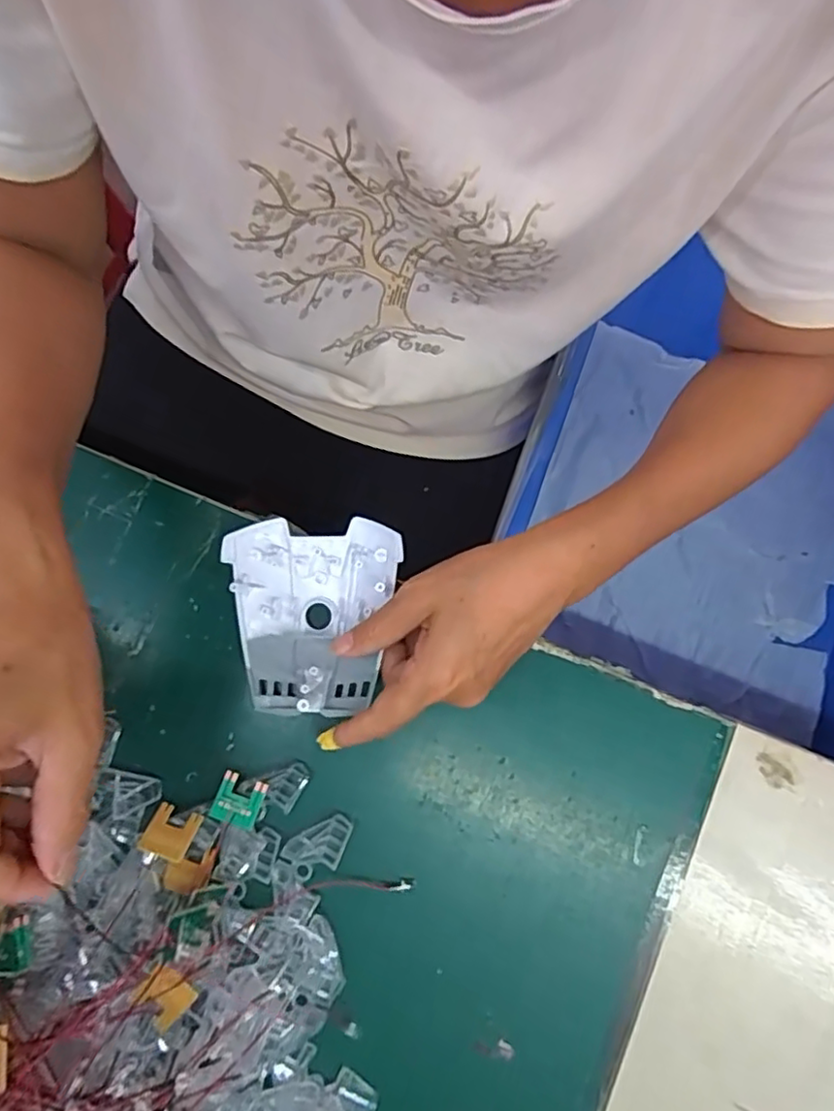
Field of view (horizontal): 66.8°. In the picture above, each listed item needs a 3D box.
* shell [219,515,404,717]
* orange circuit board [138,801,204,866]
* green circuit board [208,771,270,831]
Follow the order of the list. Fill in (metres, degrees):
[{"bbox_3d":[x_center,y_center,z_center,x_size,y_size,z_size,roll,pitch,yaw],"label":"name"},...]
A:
[{"bbox_3d":[-0.061,0.034,0.362,0.096,0.027,0.108,1,78,-1],"label":"shell"},{"bbox_3d":[-0.134,0.150,0.344,0.025,0.004,0.025,21,54,2],"label":"orange circuit board"},{"bbox_3d":[-0.099,0.135,0.349,0.025,0.005,0.025,25,76,-11],"label":"green circuit board"}]

